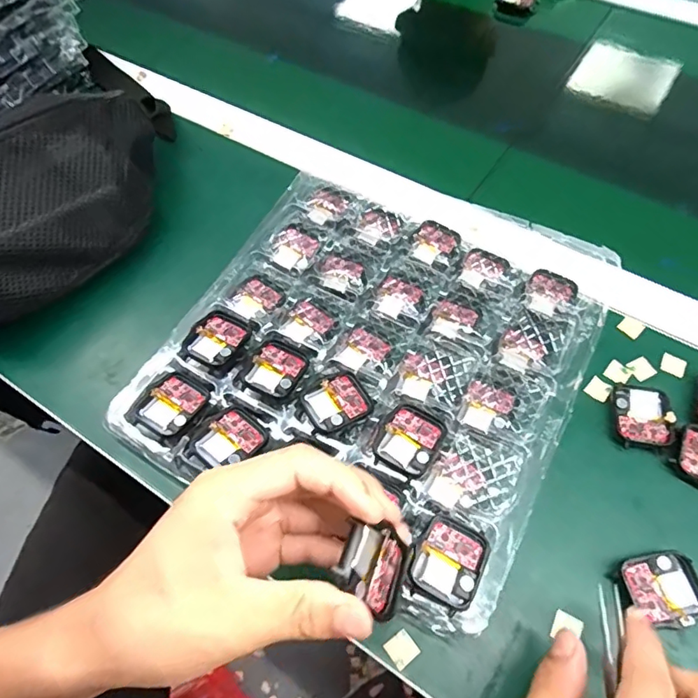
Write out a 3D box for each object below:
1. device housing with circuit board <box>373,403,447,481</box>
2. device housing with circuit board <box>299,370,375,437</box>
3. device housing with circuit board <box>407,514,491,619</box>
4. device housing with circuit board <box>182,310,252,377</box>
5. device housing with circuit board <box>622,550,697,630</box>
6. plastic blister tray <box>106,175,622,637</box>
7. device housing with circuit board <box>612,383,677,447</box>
[{"bbox_3d":[0.039,0.059,0.326,0.039,0.012,0.046,25,64,15],"label":"device housing with circuit board"},{"bbox_3d":[-0.008,0.035,0.337,0.041,0.005,0.036,-31,64,-15],"label":"device housing with circuit board"},{"bbox_3d":[0.055,0.119,0.284,0.036,0.006,0.045,27,65,11],"label":"device housing with circuit board"},{"bbox_3d":[-0.093,-0.007,0.364,0.038,0.007,0.047,25,64,14],"label":"device housing with circuit board"},{"bbox_3d":[0.183,0.140,0.295,0.041,0.012,0.038,-12,61,-5],"label":"device housing with circuit board"},{"bbox_3d":[0.022,-0.004,0.368,0.270,0.033,0.284,23,64,14],"label":"plastic blister tray"},{"bbox_3d":[0.201,0.044,0.348,0.035,0.010,0.045,2,61,2],"label":"device housing with circuit board"}]

